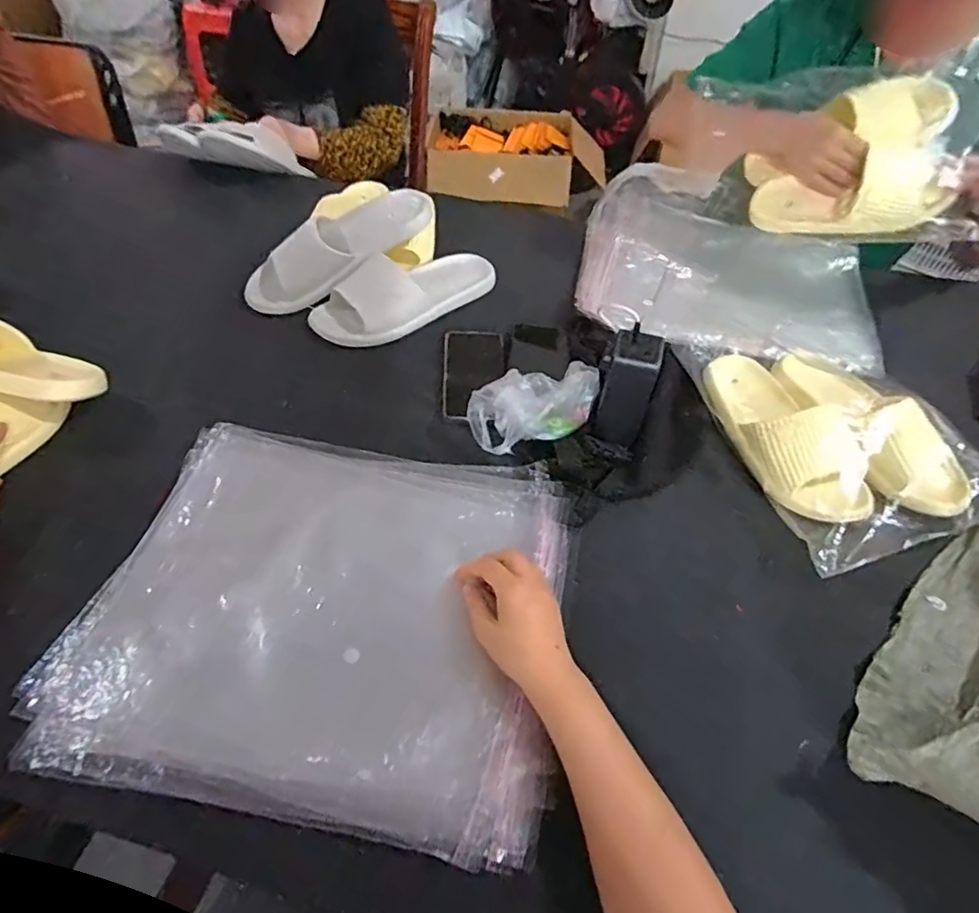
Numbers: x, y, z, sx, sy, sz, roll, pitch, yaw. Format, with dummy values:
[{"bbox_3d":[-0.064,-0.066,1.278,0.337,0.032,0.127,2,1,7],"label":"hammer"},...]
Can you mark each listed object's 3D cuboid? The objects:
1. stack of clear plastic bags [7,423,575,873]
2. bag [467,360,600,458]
[{"bbox_3d":[-0.139,0.126,0.504,0.394,0.043,0.328,7,54,9],"label":"stack of clear plastic bags"},{"bbox_3d":[0.055,-0.067,0.623,0.157,0.049,0.084,-20,55,-17],"label":"bag"}]

